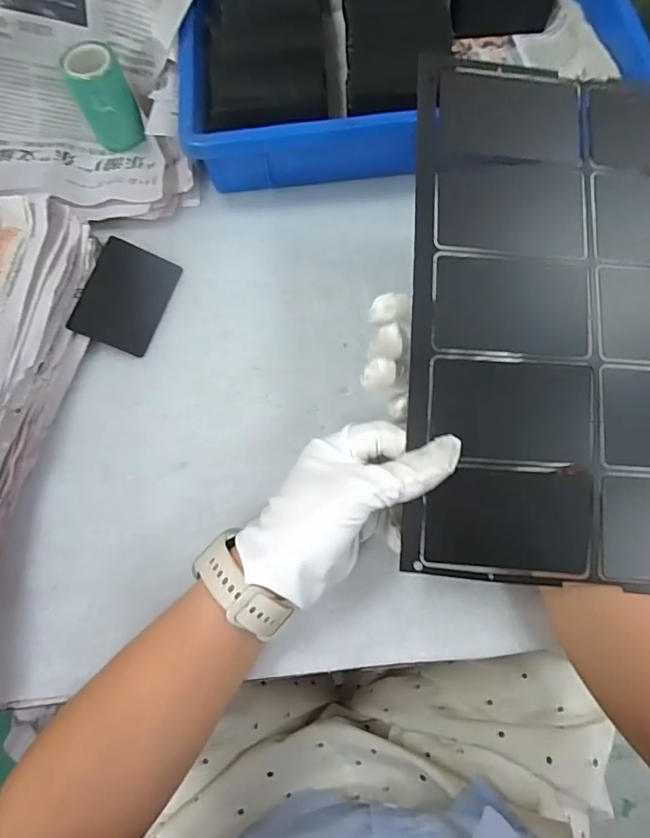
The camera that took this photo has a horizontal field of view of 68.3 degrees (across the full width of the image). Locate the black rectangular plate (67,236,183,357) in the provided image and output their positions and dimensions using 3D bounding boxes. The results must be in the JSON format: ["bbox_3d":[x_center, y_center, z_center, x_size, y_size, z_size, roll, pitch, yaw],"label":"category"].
[{"bbox_3d":[-0.153,-0.095,0.372,0.058,0.004,0.083,21,75,-13],"label":"black rectangular plate"}]

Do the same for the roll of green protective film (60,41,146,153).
[{"bbox_3d":[-0.179,-0.260,0.390,0.044,0.060,0.042,0,73,0],"label":"roll of green protective film"}]

